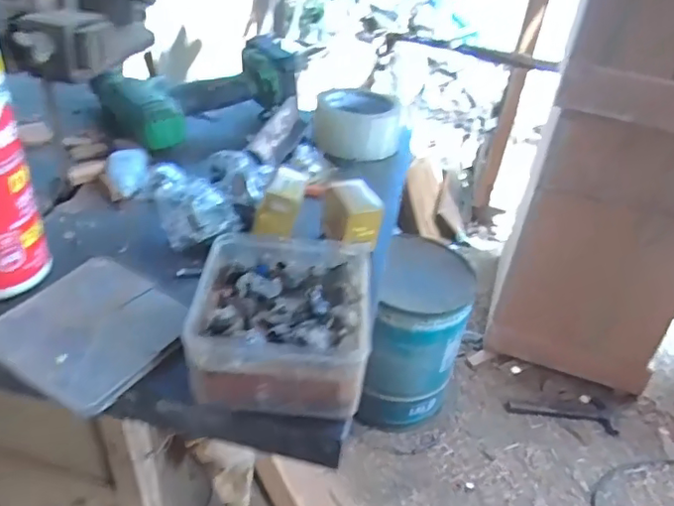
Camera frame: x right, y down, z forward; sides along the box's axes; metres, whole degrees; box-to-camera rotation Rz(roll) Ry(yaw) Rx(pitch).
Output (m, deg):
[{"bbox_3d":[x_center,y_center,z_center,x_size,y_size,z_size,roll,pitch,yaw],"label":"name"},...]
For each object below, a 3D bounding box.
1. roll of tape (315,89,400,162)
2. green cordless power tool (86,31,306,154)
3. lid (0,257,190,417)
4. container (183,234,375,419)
[{"bbox_3d":[0.024,-0.149,0.666,0.092,0.053,0.088,4,34,-3],"label":"roll of tape"},{"bbox_3d":[-0.151,-0.188,0.659,0.223,0.075,0.150,-8,36,-24],"label":"green cordless power tool"},{"bbox_3d":[-0.163,0.048,0.386,0.112,0.010,0.104,25,35,24],"label":"lid"},{"bbox_3d":[-0.033,0.044,0.381,0.110,0.052,0.129,7,32,-3],"label":"container"}]

